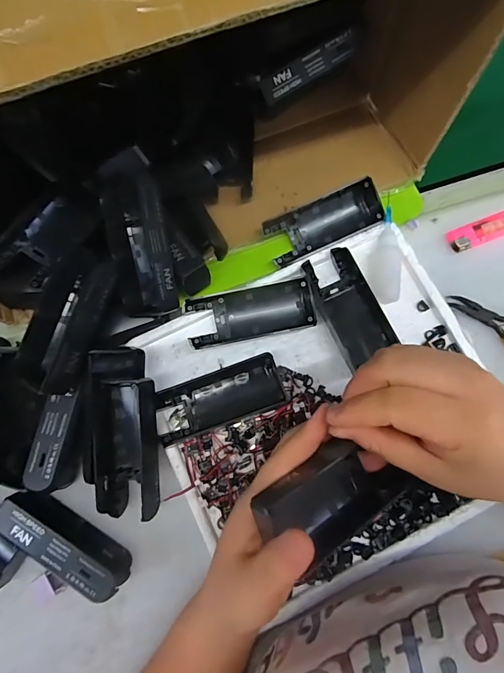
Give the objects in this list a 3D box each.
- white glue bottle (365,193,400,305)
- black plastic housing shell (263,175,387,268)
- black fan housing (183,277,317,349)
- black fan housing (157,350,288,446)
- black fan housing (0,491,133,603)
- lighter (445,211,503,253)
[{"bbox_3d":[0.119,-0.076,0.359,0.028,0.022,0.094,7,77,2],"label":"white glue bottle"},{"bbox_3d":[0.066,-0.106,0.363,0.107,0.030,0.046,-23,78,-5],"label":"black plastic housing shell"},{"bbox_3d":[0.000,-0.022,0.342,0.110,0.025,0.042,-13,77,-3],"label":"black fan housing"},{"bbox_3d":[-0.027,0.051,0.332,0.104,0.016,0.045,-19,77,-4],"label":"black fan housing"},{"bbox_3d":[-0.144,0.161,0.309,0.105,0.043,0.028,33,79,8],"label":"black fan housing"},{"bbox_3d":[0.231,-0.104,0.383,0.079,0.012,0.023,-20,77,-4],"label":"lighter"}]

